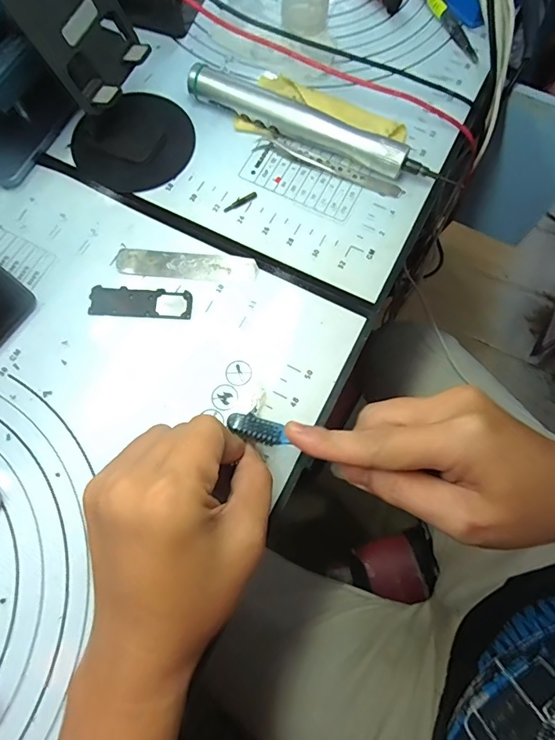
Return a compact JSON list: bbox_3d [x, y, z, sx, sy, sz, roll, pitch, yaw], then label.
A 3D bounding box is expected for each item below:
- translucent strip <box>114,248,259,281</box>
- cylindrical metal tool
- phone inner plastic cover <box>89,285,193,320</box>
[{"bbox_3d":[-0.063,-0.073,0.312,0.096,0.004,0.020,4,72,0],"label":"translucent strip"},{"bbox_3d":[0.026,-0.177,0.333,0.197,0.025,0.019,24,74,7],"label":"cylindrical metal tool"},{"bbox_3d":[-0.091,-0.045,0.302,0.067,0.004,0.021,3,72,0],"label":"phone inner plastic cover"}]

